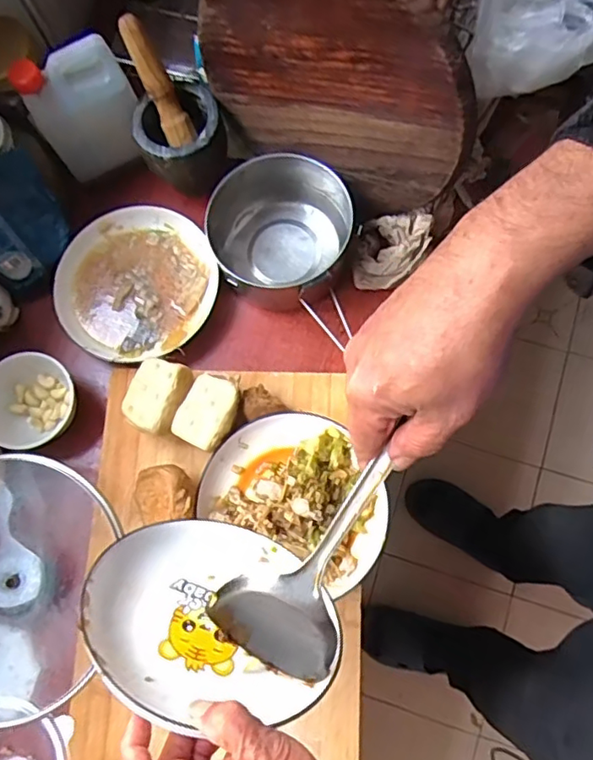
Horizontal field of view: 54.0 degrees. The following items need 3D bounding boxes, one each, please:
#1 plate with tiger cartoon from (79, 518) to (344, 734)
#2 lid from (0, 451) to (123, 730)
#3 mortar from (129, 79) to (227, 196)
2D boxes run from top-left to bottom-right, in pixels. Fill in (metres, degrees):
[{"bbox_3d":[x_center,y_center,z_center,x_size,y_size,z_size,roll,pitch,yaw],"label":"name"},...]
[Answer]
[{"bbox_3d":[-0.070,0.186,0.466,0.190,0.043,0.188,10,29,-6],"label":"plate with tiger cartoon"},{"bbox_3d":[-0.324,0.217,0.630,0.246,0.075,0.260,0,77,2],"label":"lid"},{"bbox_3d":[-0.136,-0.285,0.710,0.099,0.117,0.095,0,77,2],"label":"mortar"}]

